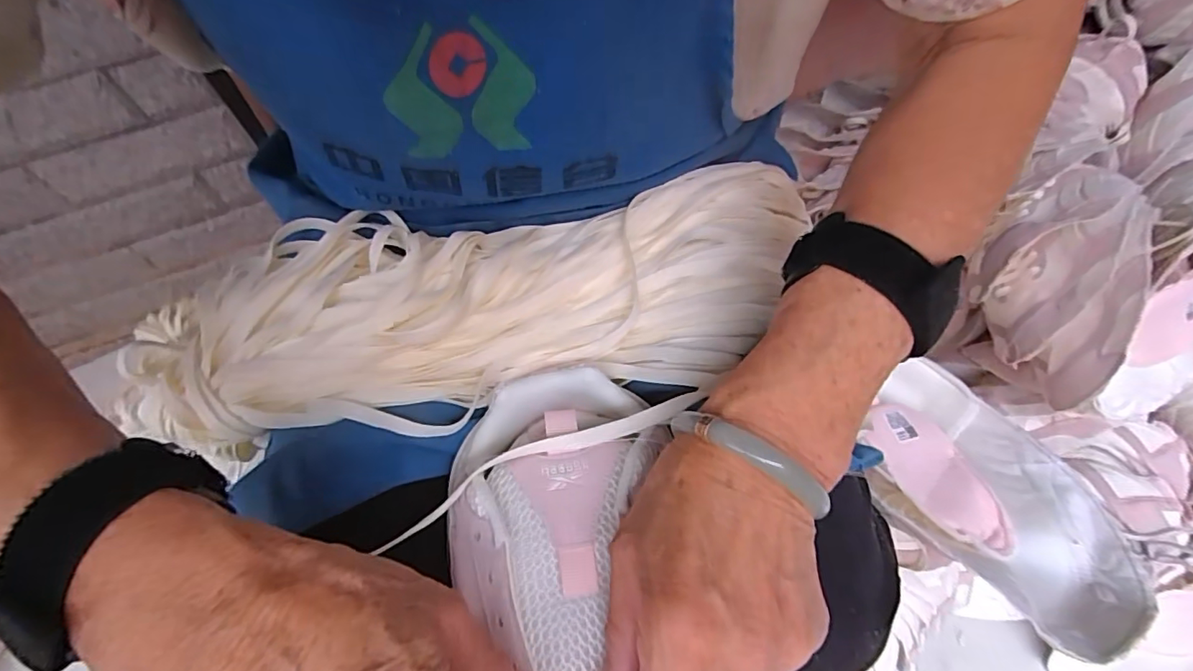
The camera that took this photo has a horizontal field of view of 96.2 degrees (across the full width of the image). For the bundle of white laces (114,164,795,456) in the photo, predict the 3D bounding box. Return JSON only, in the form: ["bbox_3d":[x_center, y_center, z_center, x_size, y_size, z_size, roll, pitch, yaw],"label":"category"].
[{"bbox_3d":[-0.057,-0.025,0.303,0.374,0.042,0.134,-8,64,-4],"label":"bundle of white laces"}]

